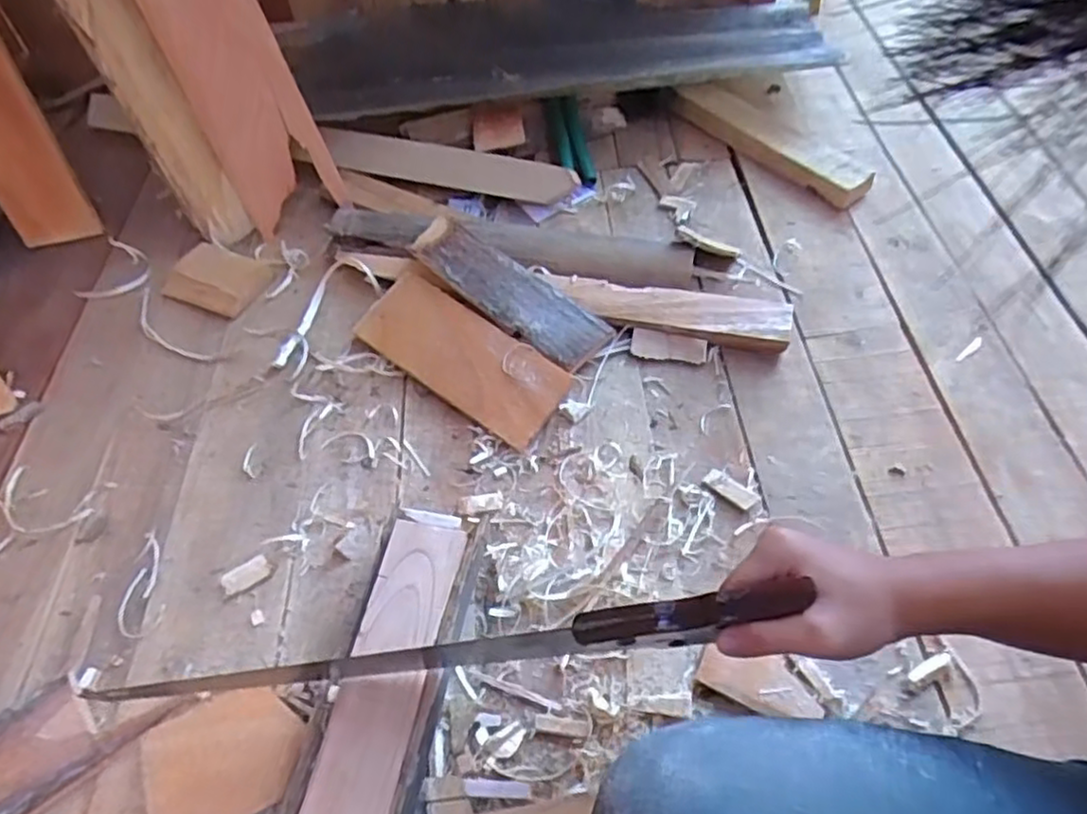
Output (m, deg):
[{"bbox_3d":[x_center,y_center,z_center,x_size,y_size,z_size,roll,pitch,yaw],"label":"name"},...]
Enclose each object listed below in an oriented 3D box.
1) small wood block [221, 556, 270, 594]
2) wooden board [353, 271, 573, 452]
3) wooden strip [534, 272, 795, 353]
[{"bbox_3d":[-0.261,0.149,0.616,0.040,0.005,0.021,-30,57,-20],"label":"small wood block"},{"bbox_3d":[-0.087,-0.055,0.735,0.241,0.015,0.094,32,78,22],"label":"wooden board"},{"bbox_3d":[0.131,-0.104,0.764,0.264,0.036,0.056,10,53,10],"label":"wooden strip"}]

